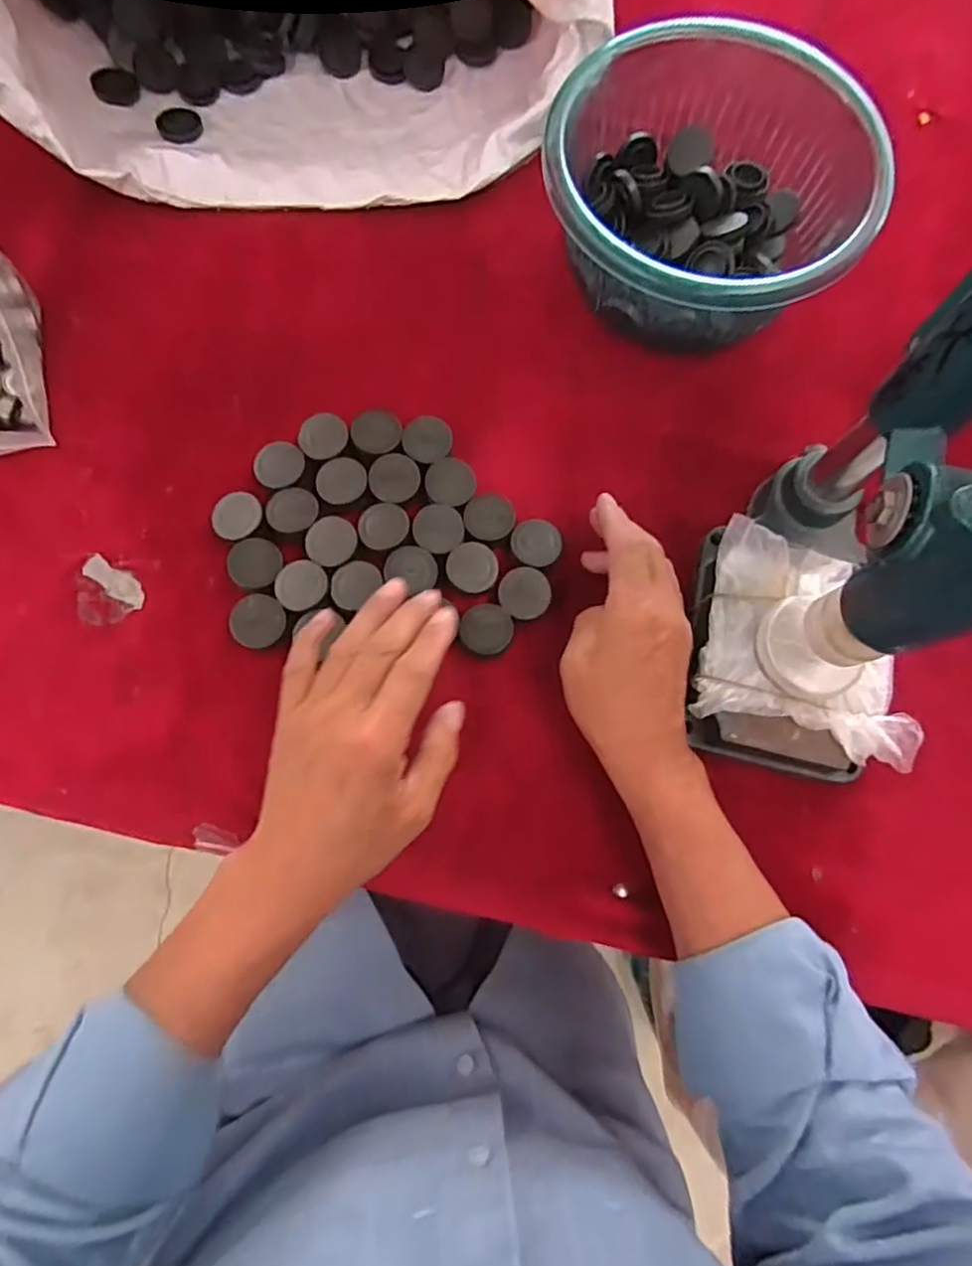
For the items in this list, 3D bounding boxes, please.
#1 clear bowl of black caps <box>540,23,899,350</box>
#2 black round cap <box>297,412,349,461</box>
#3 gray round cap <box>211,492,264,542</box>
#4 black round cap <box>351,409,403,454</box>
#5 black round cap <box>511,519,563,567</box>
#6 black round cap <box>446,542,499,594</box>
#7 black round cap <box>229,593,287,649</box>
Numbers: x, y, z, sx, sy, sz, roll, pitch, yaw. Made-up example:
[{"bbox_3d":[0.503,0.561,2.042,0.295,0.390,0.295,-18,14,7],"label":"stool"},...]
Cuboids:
[{"bbox_3d":[0.142,-0.288,0.432,0.201,0.091,0.195,0,77,-2],"label":"clear bowl of black caps"},{"bbox_3d":[-0.107,-0.128,0.424,0.031,0.017,0.030,0,77,-2],"label":"black round cap"},{"bbox_3d":[-0.159,-0.074,0.408,0.032,0.009,0.031,0,77,-2],"label":"gray round cap"},{"bbox_3d":[-0.072,-0.131,0.428,0.033,0.019,0.031,0,77,-2],"label":"black round cap"},{"bbox_3d":[0.033,-0.057,0.409,0.032,0.009,0.030,0,77,-2],"label":"black round cap"},{"bbox_3d":[-0.009,-0.041,0.402,0.032,0.004,0.032,0,77,-2],"label":"black round cap"},{"bbox_3d":[-0.139,-0.007,0.393,0.032,0.015,0.033,-2,77,-2],"label":"black round cap"}]

